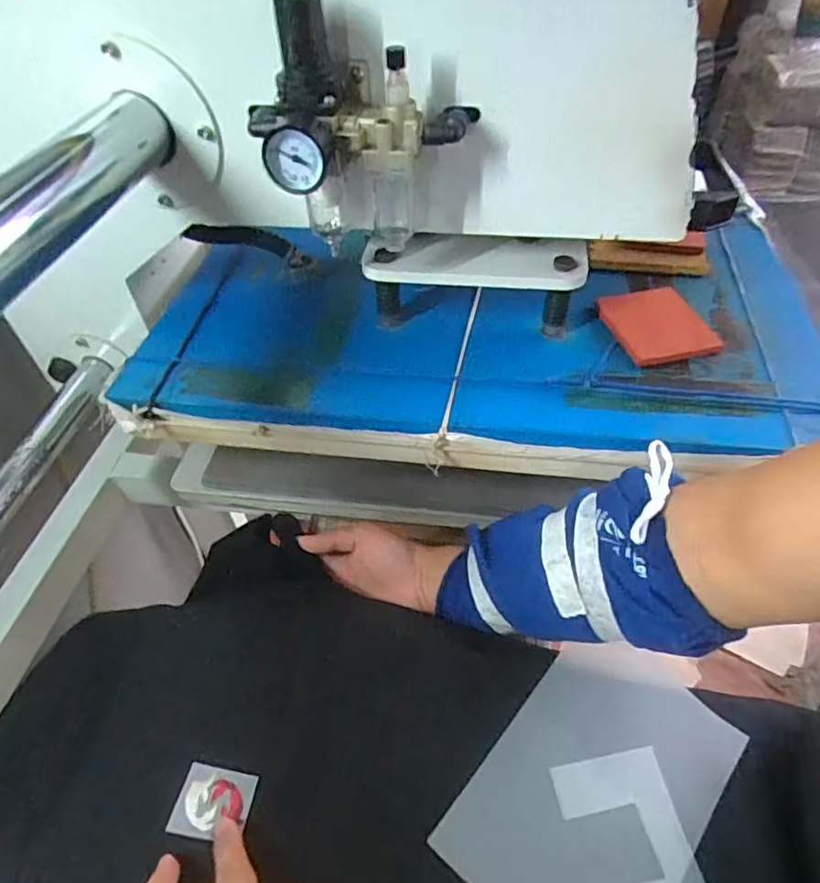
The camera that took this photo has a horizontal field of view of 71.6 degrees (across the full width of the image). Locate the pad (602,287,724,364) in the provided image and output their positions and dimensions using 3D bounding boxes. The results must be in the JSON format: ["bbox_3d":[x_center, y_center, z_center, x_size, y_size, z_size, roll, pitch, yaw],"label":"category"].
[{"bbox_3d":[0.219,-0.107,0.506,0.084,0.009,0.098,-11,48,-6],"label":"pad"}]

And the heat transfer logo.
[{"bbox_3d":[-0.131,0.241,0.381,0.049,0.004,0.040,5,48,8],"label":"heat transfer logo"}]

